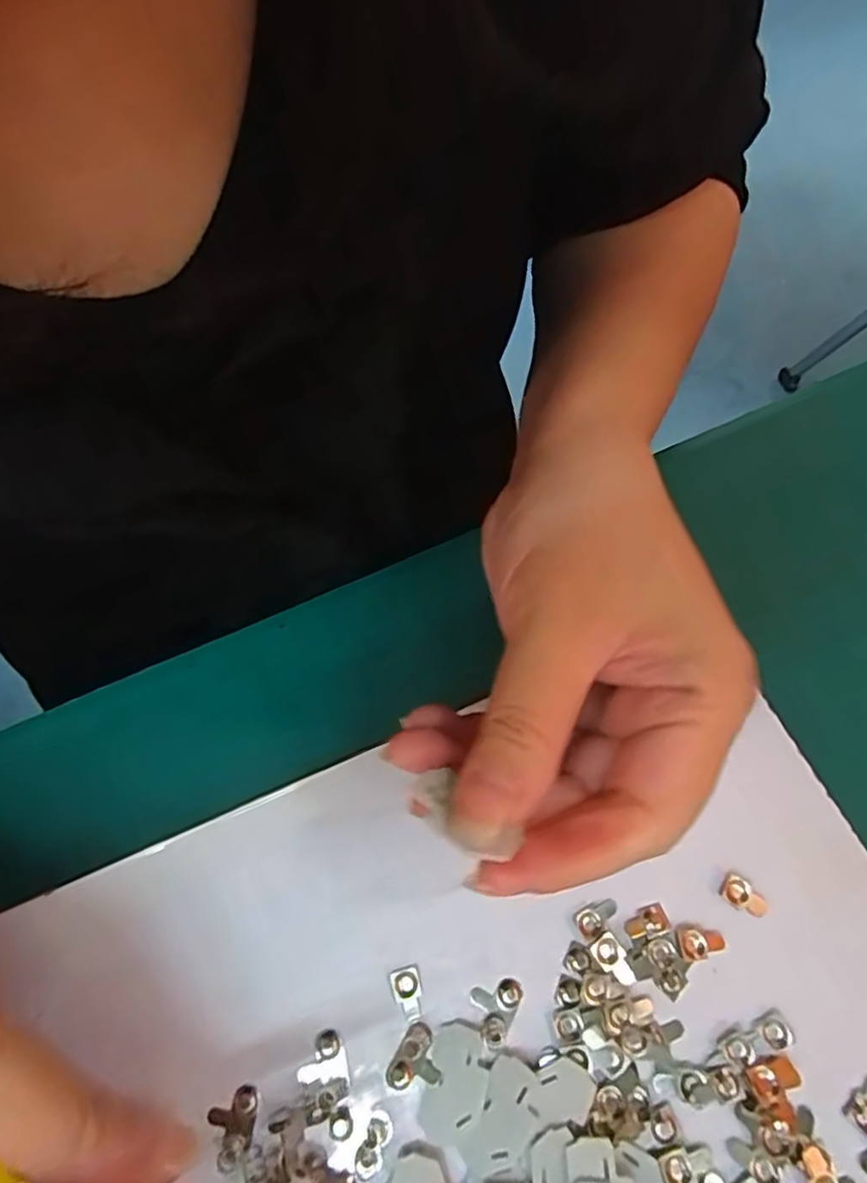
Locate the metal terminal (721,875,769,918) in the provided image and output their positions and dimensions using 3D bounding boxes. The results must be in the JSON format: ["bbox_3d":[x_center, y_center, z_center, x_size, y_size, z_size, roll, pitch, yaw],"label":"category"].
[{"bbox_3d":[0.092,0.090,0.187,0.013,0.004,0.008,25,70,14],"label":"metal terminal"}]

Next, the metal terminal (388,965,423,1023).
[{"bbox_3d":[-0.007,0.116,0.182,0.009,0.004,0.013,-17,66,-4],"label":"metal terminal"}]

